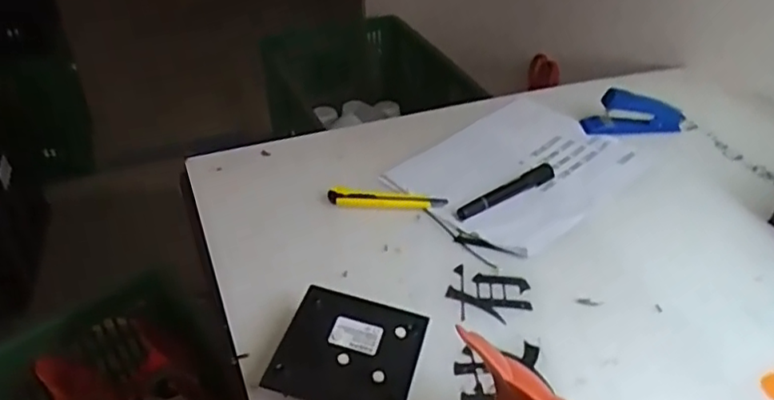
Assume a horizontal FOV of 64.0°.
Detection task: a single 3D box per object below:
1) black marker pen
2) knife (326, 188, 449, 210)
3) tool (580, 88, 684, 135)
[{"bbox_3d":[0.135,-0.011,0.703,0.138,0.019,0.018,-21,43,-28],"label":"black marker pen"},{"bbox_3d":[0.000,0.001,0.686,0.128,0.012,0.022,6,37,5],"label":"knife"},{"bbox_3d":[0.338,-0.118,0.837,0.147,0.052,0.039,-5,37,-10],"label":"tool"}]

